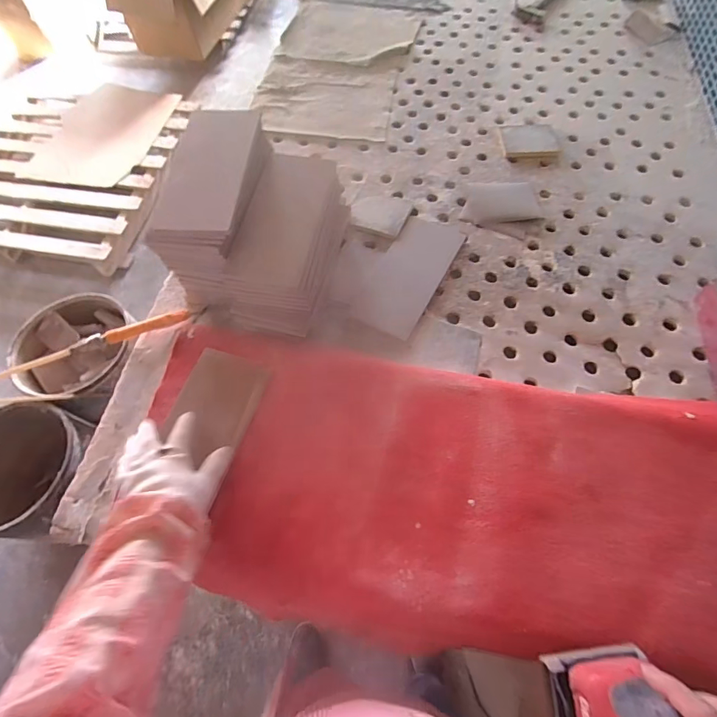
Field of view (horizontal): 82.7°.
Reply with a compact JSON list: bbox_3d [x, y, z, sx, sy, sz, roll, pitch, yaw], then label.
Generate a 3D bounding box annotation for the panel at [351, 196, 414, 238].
[{"bbox_3d":[0.045,-0.297,0.839,0.113,0.011,0.105,18,65,11],"label":"panel"}]

